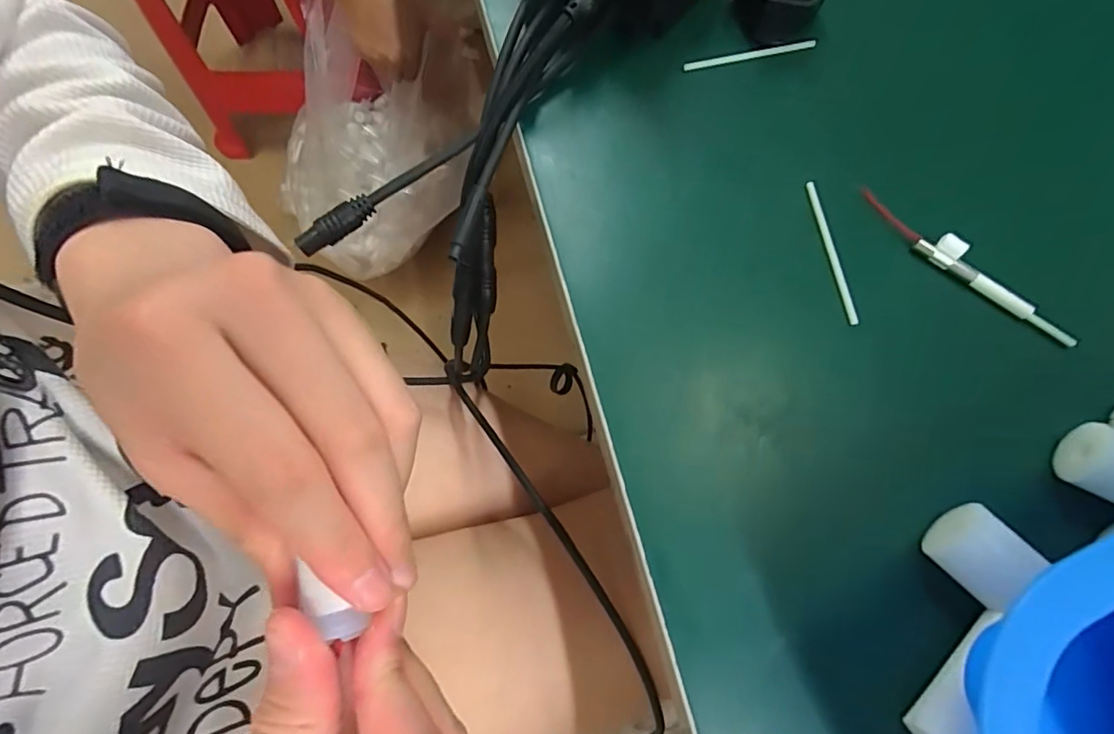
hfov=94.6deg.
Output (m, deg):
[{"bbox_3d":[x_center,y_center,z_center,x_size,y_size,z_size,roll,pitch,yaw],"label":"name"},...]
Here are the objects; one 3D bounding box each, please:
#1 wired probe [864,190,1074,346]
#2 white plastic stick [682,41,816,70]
[{"bbox_3d":[0.148,-0.038,0.187,0.087,0.007,0.008,43,76,13],"label":"wired probe"},{"bbox_3d":[0.084,-0.136,0.223,0.060,0.004,0.004,-13,72,-5],"label":"white plastic stick"}]

